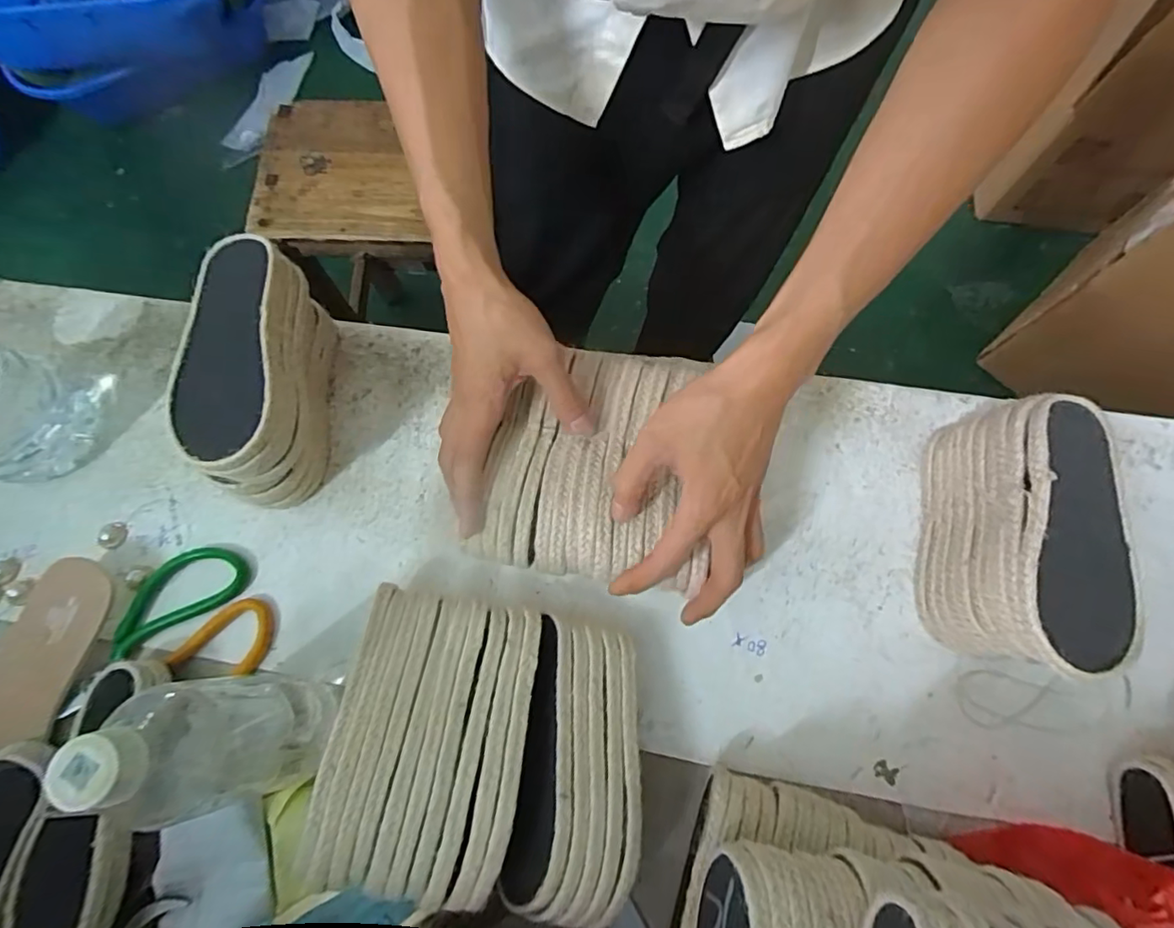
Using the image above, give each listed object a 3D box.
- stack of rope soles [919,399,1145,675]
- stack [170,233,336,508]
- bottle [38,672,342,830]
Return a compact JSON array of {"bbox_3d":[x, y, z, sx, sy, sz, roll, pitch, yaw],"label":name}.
[{"bbox_3d":[0.290,0.048,0.396,0.066,0.123,0.171,13,73,4],"label":"stack of rope soles"},{"bbox_3d":[-0.242,-0.064,0.441,0.079,0.109,0.175,-10,73,-3],"label":"stack"},{"bbox_3d":[-0.214,0.157,0.331,0.065,0.176,0.069,5,73,1],"label":"bottle"}]

